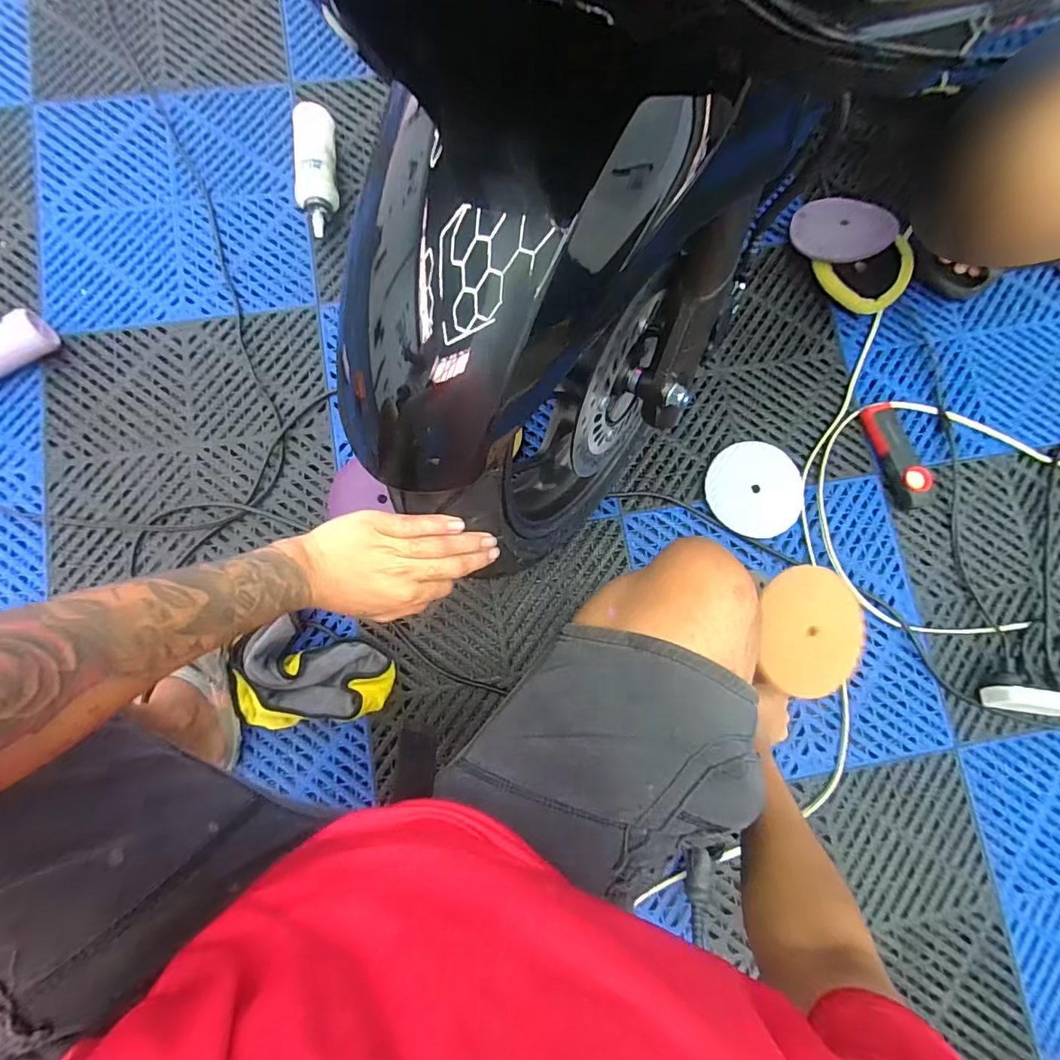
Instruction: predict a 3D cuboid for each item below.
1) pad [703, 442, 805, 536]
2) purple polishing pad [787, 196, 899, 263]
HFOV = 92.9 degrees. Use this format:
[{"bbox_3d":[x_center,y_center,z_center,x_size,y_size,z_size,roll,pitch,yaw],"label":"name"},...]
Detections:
[{"bbox_3d":[0.334,-0.062,0.747,0.145,0.019,0.136,23,81,0],"label":"pad"},{"bbox_3d":[0.470,-0.452,0.764,0.140,0.012,0.126,35,80,22],"label":"purple polishing pad"}]

